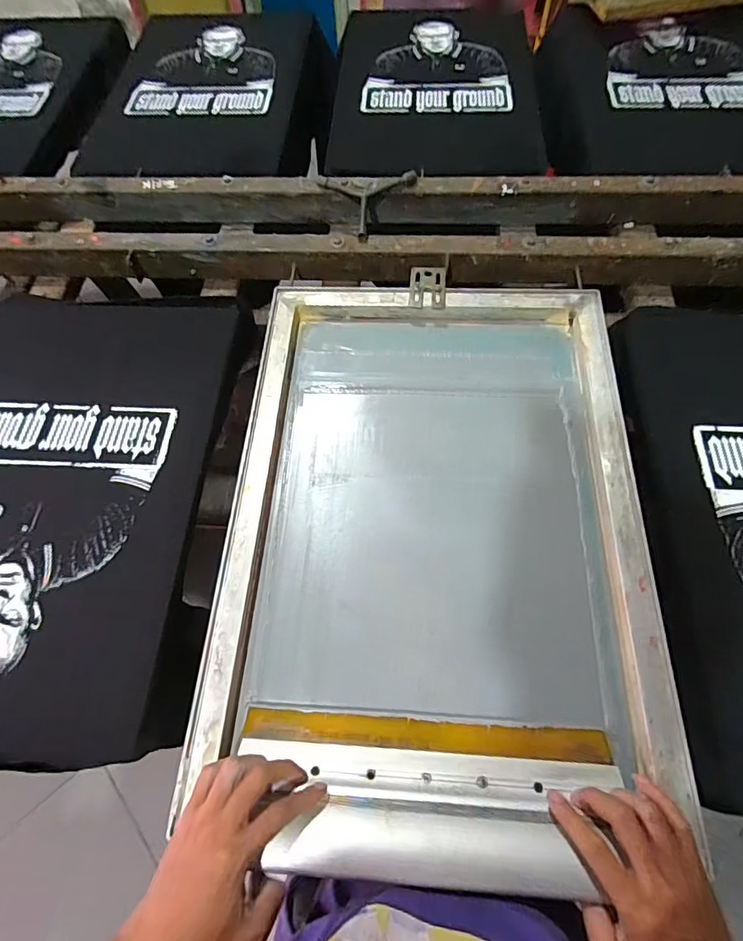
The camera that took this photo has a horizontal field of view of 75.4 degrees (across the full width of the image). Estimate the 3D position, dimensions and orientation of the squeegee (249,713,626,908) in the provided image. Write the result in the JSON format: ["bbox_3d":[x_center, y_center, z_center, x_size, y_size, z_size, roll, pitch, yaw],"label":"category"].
[{"bbox_3d":[0.043,0.293,0.433,0.334,0.038,0.122,4,38,4],"label":"squeegee"}]

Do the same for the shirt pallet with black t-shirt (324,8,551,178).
[{"bbox_3d":[0.130,-0.783,0.986,0.402,0.040,0.540,2,64,3],"label":"shirt pallet with black t-shirt"}]

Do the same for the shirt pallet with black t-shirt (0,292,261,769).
[{"bbox_3d":[-0.394,0.024,0.610,0.424,0.031,0.594,0,66,2],"label":"shirt pallet with black t-shirt"}]

